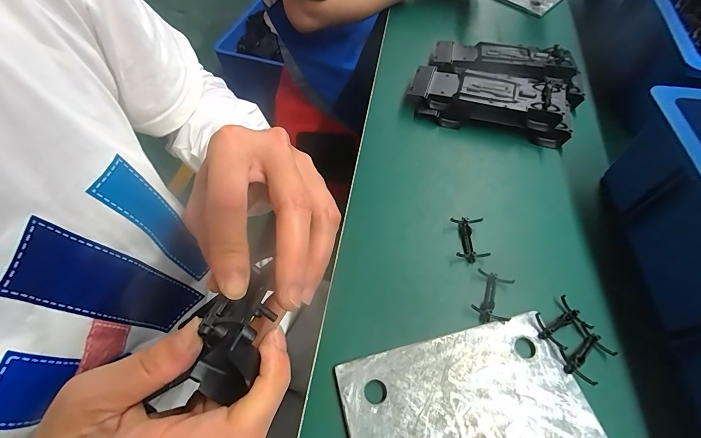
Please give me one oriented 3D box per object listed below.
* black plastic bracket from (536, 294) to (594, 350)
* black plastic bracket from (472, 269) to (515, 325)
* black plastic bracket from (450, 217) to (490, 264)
[{"bbox_3d":[0.194,0.097,0.312,0.050,0.021,0.034,-26,63,-16],"label":"black plastic bracket"},{"bbox_3d":[0.136,0.076,0.324,0.033,0.007,0.052,22,61,12],"label":"black plastic bracket"},{"bbox_3d":[0.127,0.022,0.361,0.033,0.015,0.049,-1,59,-2],"label":"black plastic bracket"}]

